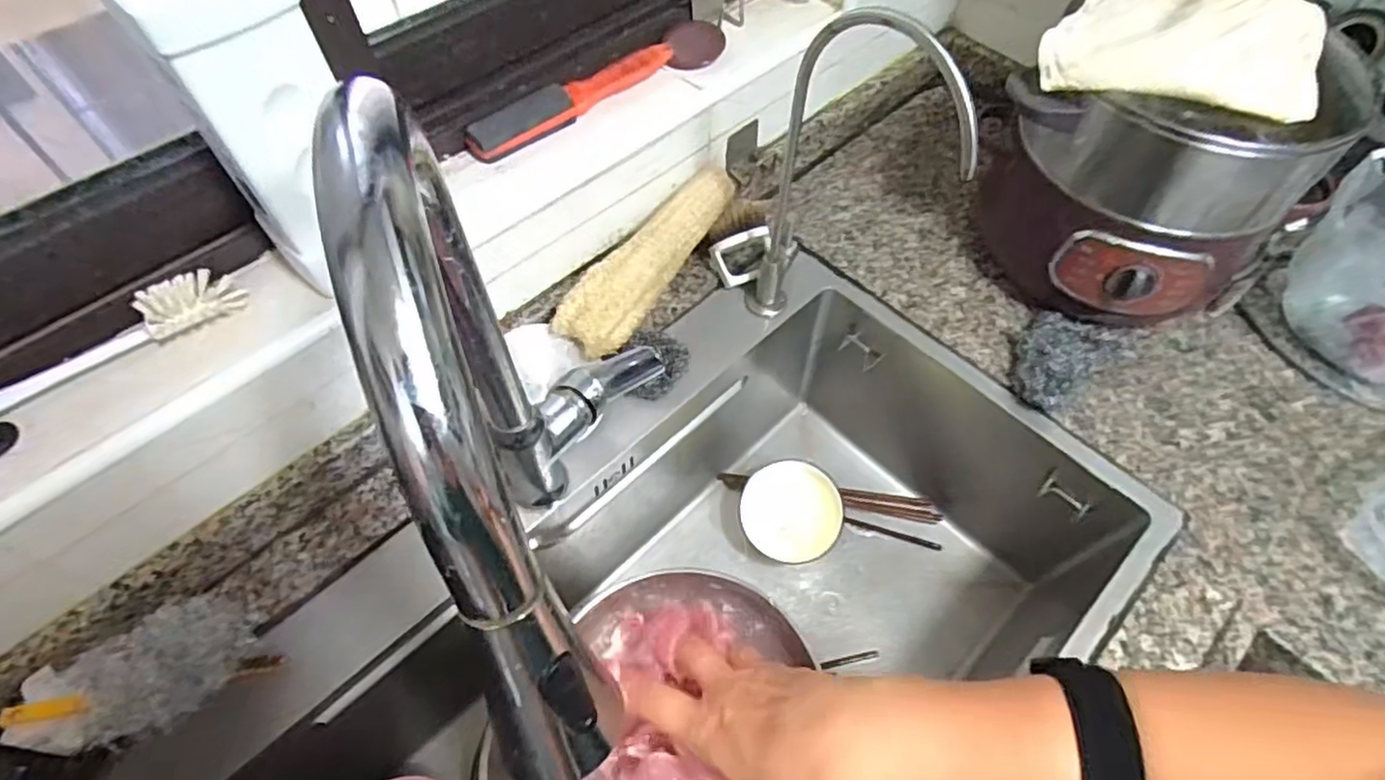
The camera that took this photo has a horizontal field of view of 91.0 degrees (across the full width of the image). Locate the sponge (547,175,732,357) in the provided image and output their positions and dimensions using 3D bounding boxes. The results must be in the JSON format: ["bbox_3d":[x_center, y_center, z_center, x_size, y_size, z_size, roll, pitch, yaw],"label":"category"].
[{"bbox_3d":[-0.040,-0.125,0.641,0.058,0.053,0.222,33,63,18],"label":"sponge"}]

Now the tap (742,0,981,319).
[{"bbox_3d":[0.111,-0.141,0.544,0.055,0.309,0.177,-21,60,-14],"label":"tap"}]

